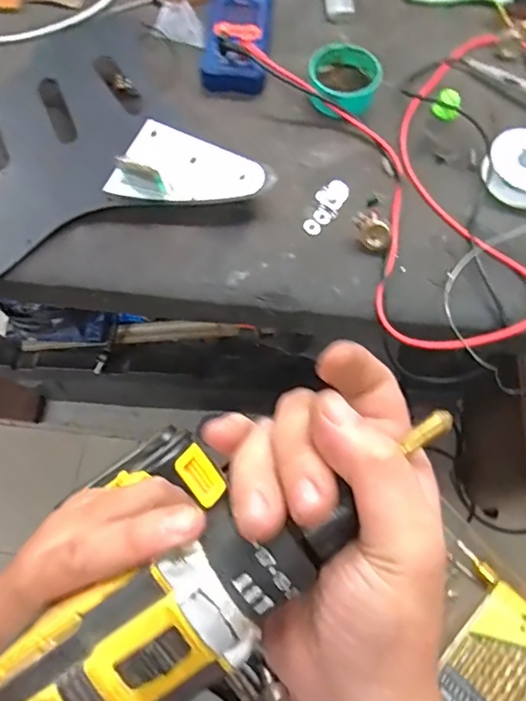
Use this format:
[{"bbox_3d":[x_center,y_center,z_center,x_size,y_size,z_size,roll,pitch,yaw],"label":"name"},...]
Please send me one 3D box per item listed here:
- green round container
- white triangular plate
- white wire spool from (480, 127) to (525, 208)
[{"bbox_3d":[0.072,-0.239,0.469,0.060,0.026,0.058,0,70,-1],"label":"green round container"},{"bbox_3d":[-0.060,-0.139,0.424,0.112,0.007,0.066,22,83,8],"label":"white triangular plate"},{"bbox_3d":[0.220,-0.153,0.445,0.063,0.019,0.064,0,70,-1],"label":"white wire spool"}]

